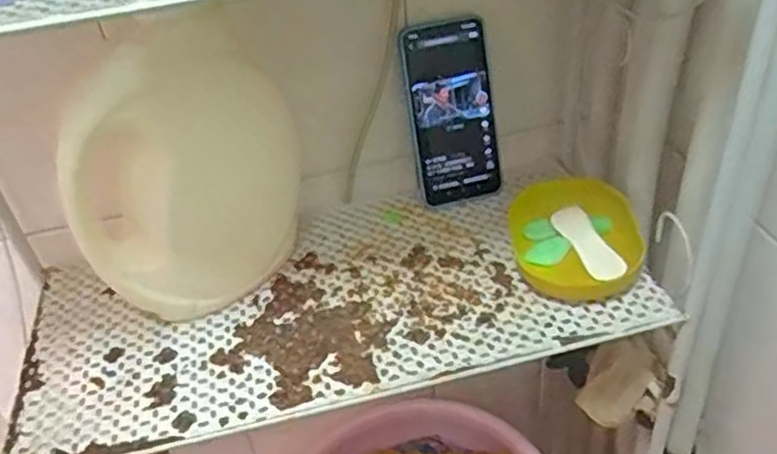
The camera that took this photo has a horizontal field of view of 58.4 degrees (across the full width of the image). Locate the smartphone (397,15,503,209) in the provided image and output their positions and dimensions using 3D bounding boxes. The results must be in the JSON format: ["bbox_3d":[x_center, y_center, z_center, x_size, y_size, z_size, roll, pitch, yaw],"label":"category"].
[{"bbox_3d":[0.061,-0.106,0.662,0.087,0.172,0.018,-13,17,-8],"label":"smartphone"}]

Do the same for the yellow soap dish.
[{"bbox_3d":[0.167,0.008,0.617,0.114,0.032,0.136,-4,39,3],"label":"yellow soap dish"}]

